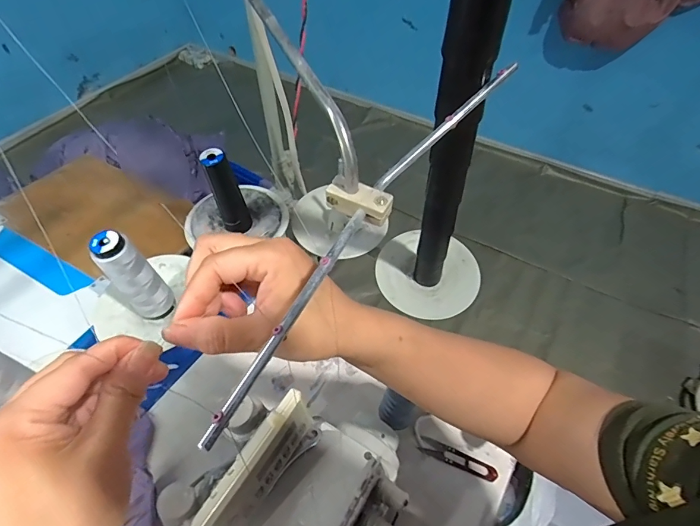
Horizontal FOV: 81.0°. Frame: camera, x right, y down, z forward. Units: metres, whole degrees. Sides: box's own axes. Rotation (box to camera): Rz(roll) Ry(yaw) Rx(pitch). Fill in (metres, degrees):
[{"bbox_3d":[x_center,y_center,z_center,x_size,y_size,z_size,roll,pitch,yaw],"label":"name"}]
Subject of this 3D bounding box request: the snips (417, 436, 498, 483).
[{"bbox_3d":[0.165,0.299,0.626,0.116,0.008,0.024,20,54,14],"label":"snips"}]

